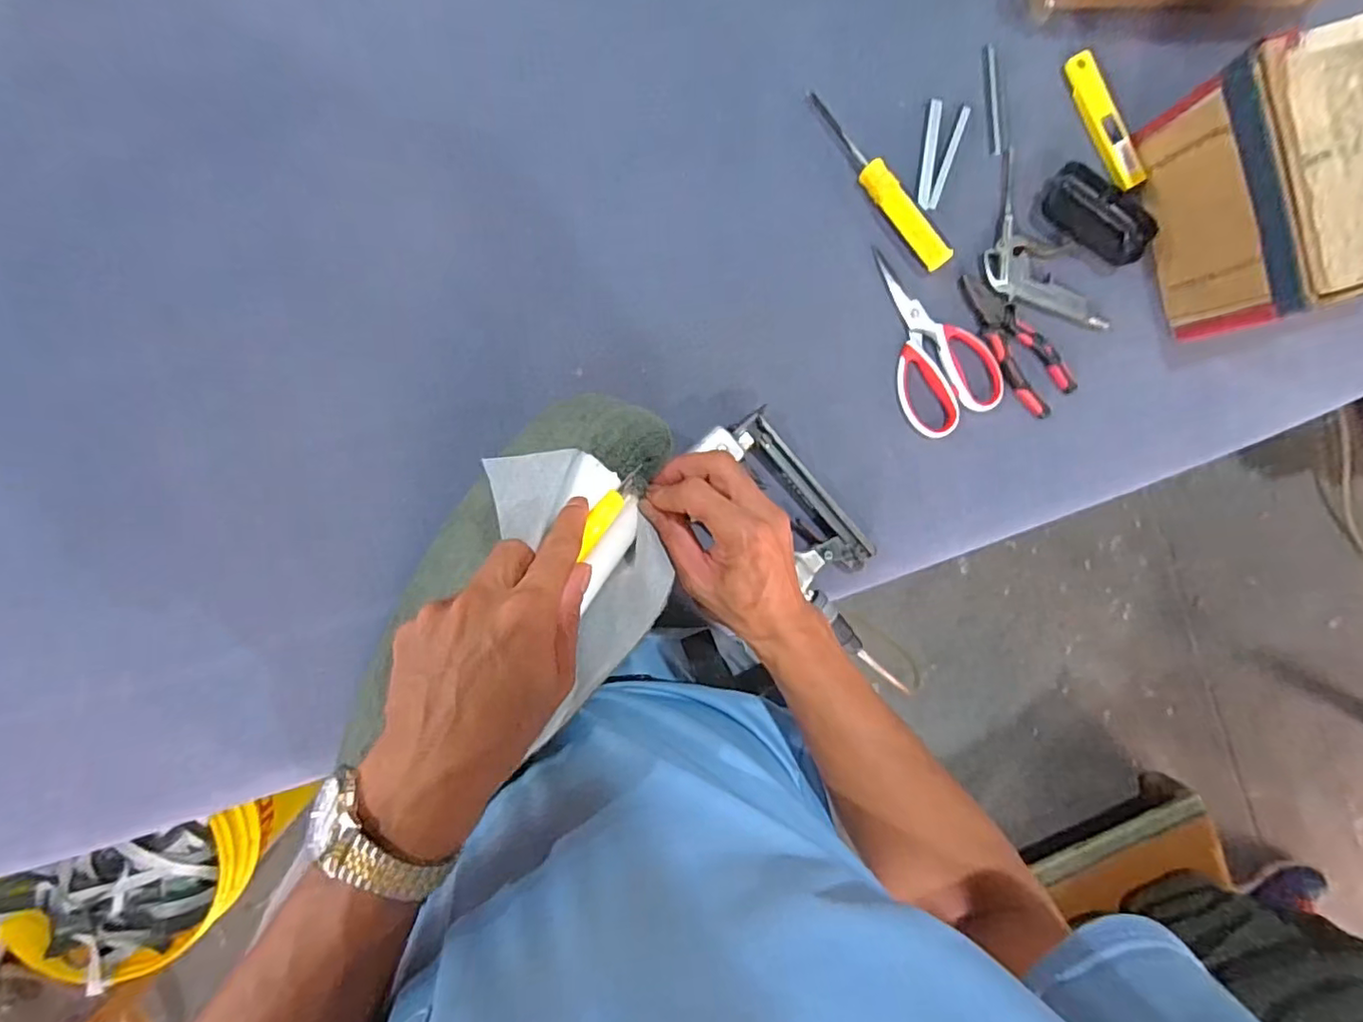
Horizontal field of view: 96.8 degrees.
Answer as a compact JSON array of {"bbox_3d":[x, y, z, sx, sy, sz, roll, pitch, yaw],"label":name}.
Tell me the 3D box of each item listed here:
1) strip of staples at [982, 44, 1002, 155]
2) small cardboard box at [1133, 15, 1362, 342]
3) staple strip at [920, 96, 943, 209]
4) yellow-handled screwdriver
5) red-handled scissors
[{"bbox_3d":[0.299,-0.396,0.580,0.014,0.004,0.101,-7,94,-6],"label":"strip of staples"},{"bbox_3d":[0.573,-0.298,0.551,0.208,0.135,0.211,-17,95,-5],"label":"small cardboard box"},{"bbox_3d":[0.239,-0.342,0.577,0.012,0.004,0.101,6,93,-7],"label":"staple strip"},{"bbox_3d":[0.186,-0.309,0.563,0.031,0.020,0.193,-42,97,-2],"label":"yellow-handled screwdriver"},{"bbox_3d":[0.238,-0.165,0.583,0.099,0.008,0.176,-30,96,-4],"label":"red-handled scissors"}]

